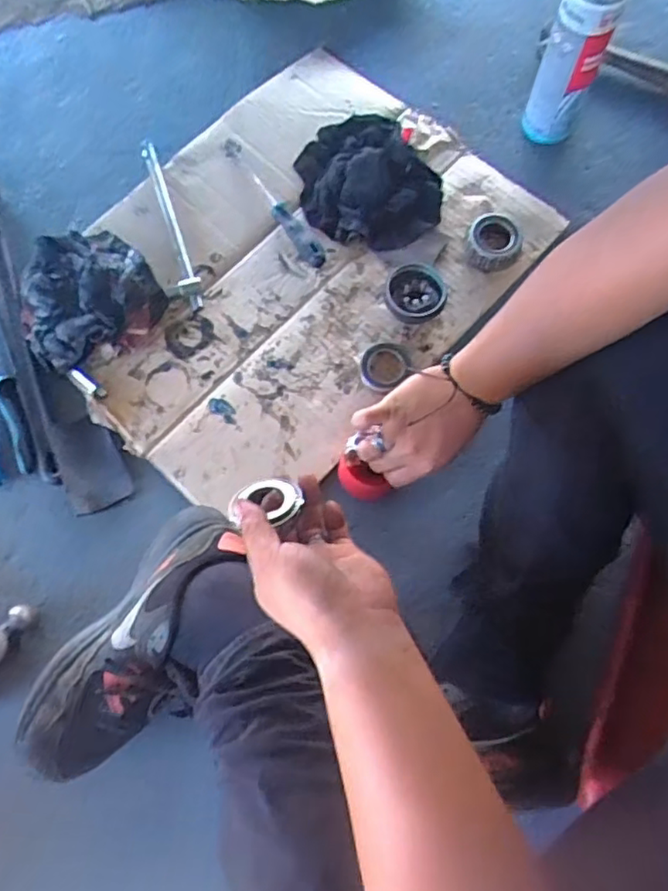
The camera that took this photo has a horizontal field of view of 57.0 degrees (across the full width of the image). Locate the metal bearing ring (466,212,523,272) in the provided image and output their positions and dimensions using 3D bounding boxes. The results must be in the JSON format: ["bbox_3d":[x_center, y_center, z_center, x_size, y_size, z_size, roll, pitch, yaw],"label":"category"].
[{"bbox_3d":[0.195,-0.250,0.746,0.064,0.022,0.077,3,73,3],"label":"metal bearing ring"}]

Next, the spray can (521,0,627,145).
[{"bbox_3d":[0.277,-0.451,0.713,0.064,0.196,0.072,21,75,8],"label":"spray can"}]

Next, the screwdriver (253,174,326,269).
[{"bbox_3d":[-0.059,-0.279,0.764,0.027,0.021,0.144,-36,76,-9],"label":"screwdriver"}]

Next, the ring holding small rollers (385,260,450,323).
[{"bbox_3d":[0.097,-0.180,0.730,0.070,0.034,0.076,9,74,4],"label":"ring holding small rollers"}]

